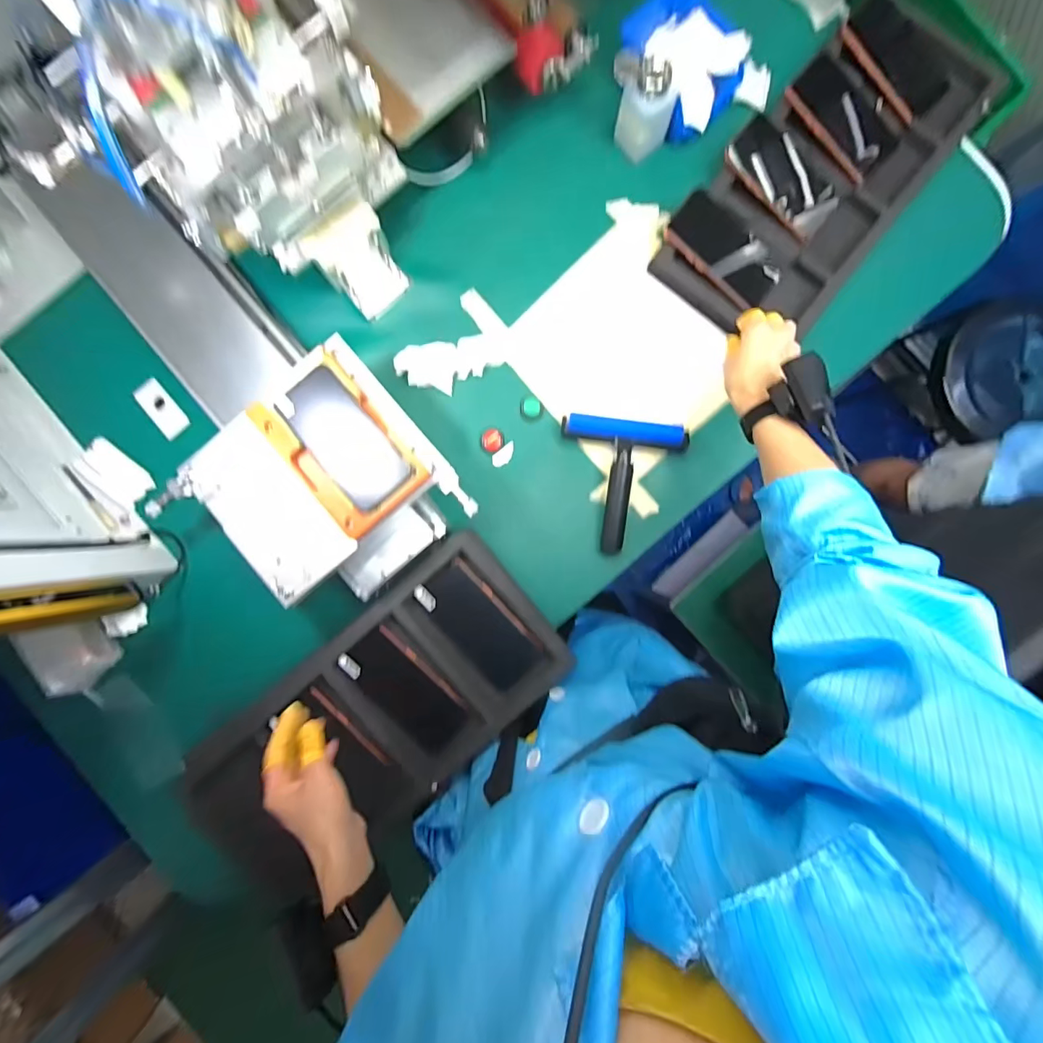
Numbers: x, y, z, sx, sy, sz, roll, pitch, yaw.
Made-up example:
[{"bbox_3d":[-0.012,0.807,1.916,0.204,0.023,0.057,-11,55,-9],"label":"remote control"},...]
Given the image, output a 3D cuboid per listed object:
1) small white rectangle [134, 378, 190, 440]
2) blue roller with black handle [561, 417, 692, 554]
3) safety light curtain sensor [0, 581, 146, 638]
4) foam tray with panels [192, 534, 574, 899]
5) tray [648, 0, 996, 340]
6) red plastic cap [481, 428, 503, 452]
[{"bbox_3d":[-0.501,-0.156,0.648,0.036,0.007,0.079,-39,104,-25],"label":"small white rectangle"},{"bbox_3d":[0.127,-0.048,0.617,0.167,0.042,0.177,7,89,1],"label":"blue roller with black handle"},{"bbox_3d":[-0.433,0.078,0.411,0.033,0.199,0.039,-7,88,0],"label":"safety light curtain sensor"},{"bbox_3d":[-0.173,0.233,0.563,0.445,0.067,0.226,-40,88,0],"label":"foam tray with panels"},{"bbox_3d":[0.385,-0.439,0.592,0.212,0.032,0.446,44,91,1],"label":"tray"},{"bbox_3d":[-0.039,-0.112,0.636,0.028,0.009,0.031,-3,89,1],"label":"red plastic cap"}]

